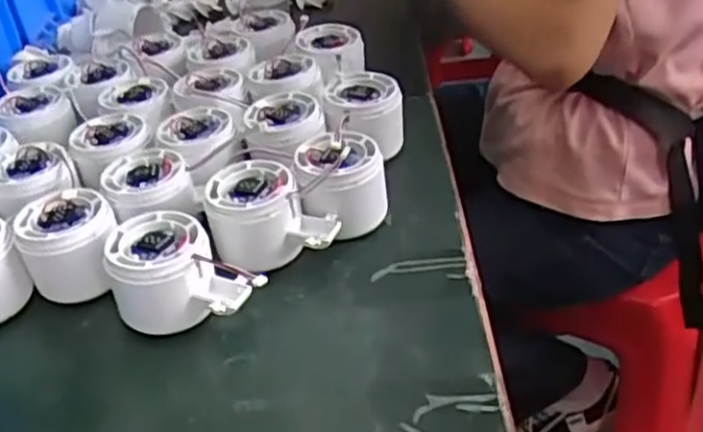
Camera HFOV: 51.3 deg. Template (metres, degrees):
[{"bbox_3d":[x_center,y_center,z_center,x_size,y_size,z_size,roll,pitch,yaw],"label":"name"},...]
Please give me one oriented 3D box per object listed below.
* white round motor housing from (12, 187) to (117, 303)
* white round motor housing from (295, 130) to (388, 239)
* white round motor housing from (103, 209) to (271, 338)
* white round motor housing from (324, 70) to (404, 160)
[{"bbox_3d":[-0.174,0.018,0.459,0.055,0.046,0.055,-16,38,-14],"label":"white round motor housing"},{"bbox_3d":[-0.006,-0.023,0.483,0.056,0.055,0.061,-4,37,3],"label":"white round motor housing"},{"bbox_3d":[-0.097,0.034,0.425,0.081,0.049,0.062,-3,37,3],"label":"white round motor housing"},{"bbox_3d":[0.011,-0.074,0.547,0.055,0.049,0.061,-9,37,-4],"label":"white round motor housing"}]

